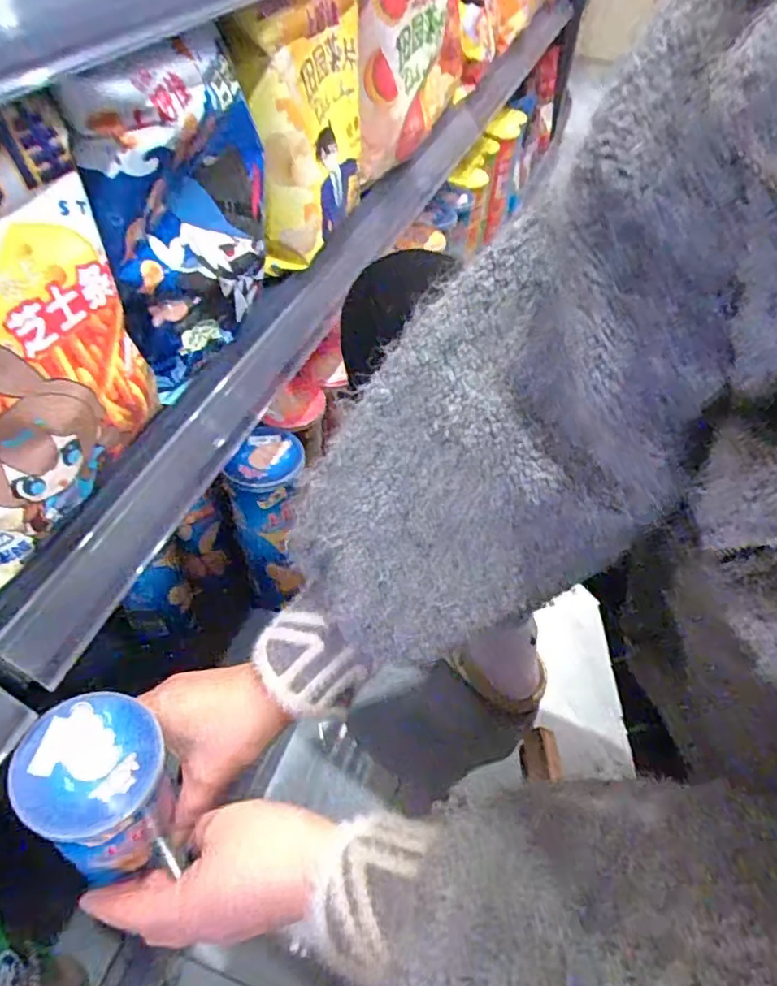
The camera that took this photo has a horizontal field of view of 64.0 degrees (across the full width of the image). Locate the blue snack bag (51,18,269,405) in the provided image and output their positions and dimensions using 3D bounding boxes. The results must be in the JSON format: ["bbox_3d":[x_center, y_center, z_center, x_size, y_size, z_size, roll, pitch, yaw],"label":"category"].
[{"bbox_3d":[-0.120,-0.170,0.386,0.036,0.183,0.135,22,50,15],"label":"blue snack bag"}]

